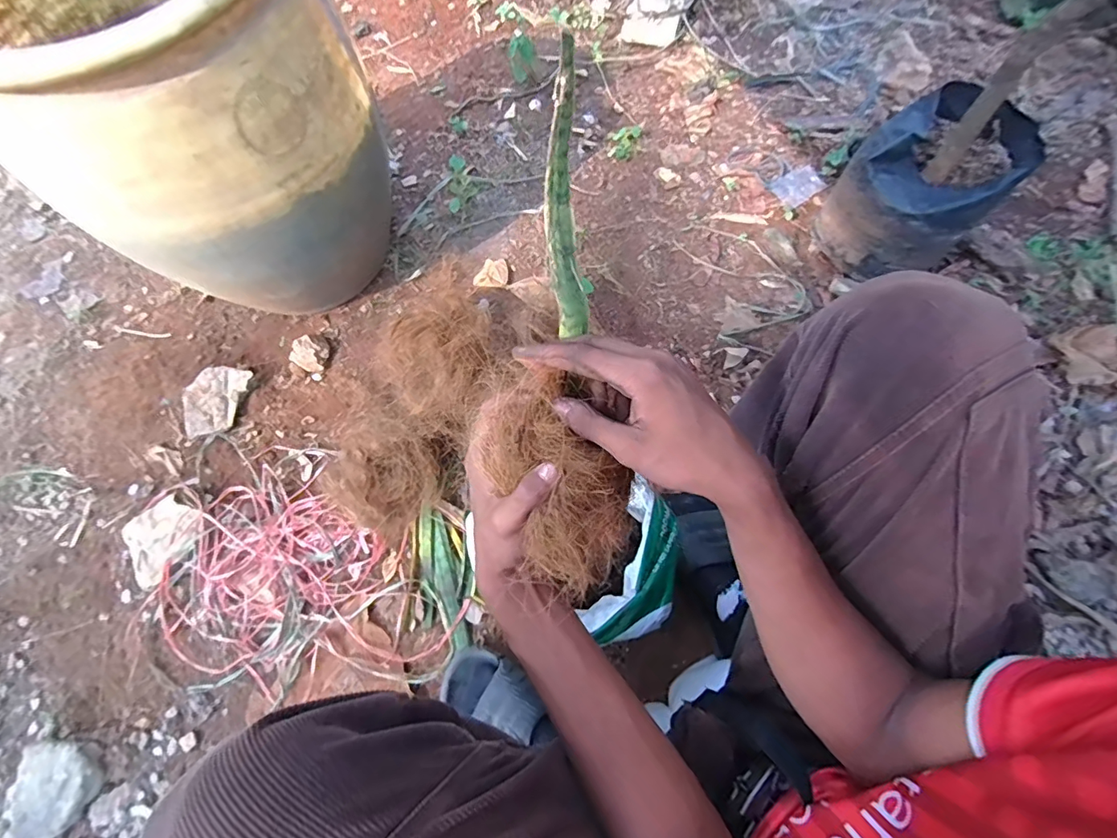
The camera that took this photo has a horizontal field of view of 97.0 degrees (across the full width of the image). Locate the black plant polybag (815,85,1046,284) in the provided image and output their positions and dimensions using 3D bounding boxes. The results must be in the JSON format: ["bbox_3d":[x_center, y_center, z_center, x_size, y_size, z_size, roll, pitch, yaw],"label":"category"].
[{"bbox_3d":[0.626,-0.400,0.871,0.234,0.206,0.217,-34,71,-11],"label":"black plant polybag"}]

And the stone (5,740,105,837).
[{"bbox_3d":[-0.680,0.499,0.664,0.117,0.039,0.106,0,70,3],"label":"stone"}]

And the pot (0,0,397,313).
[{"bbox_3d":[-0.506,-0.435,0.736,0.431,0.448,0.477,-24,72,-10],"label":"pot"}]

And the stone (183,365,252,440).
[{"bbox_3d":[-0.593,-0.029,0.853,0.084,0.046,0.133,15,70,8],"label":"stone"}]

